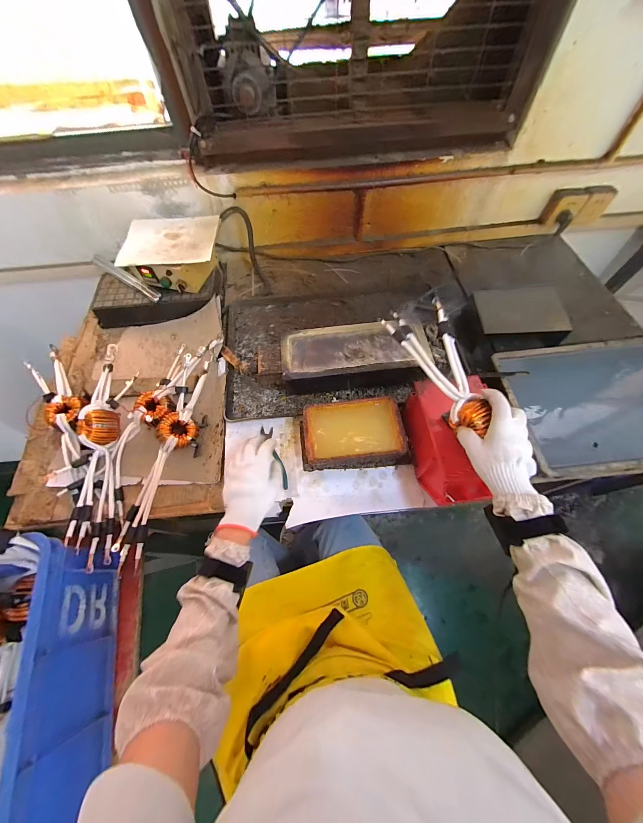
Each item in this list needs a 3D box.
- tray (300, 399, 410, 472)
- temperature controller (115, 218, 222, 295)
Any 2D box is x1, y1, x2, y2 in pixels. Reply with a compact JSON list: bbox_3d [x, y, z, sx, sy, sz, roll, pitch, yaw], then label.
[{"bbox_3d":[0.070,0.048,0.624,0.229,0.067,0.138,-6,62,-1],"label":"tray"},{"bbox_3d":[-0.413,-0.447,0.827,0.255,0.094,0.201,2,63,3],"label":"temperature controller"}]

